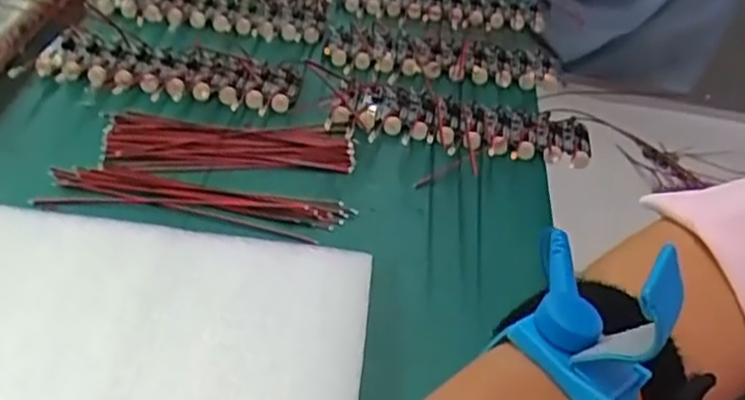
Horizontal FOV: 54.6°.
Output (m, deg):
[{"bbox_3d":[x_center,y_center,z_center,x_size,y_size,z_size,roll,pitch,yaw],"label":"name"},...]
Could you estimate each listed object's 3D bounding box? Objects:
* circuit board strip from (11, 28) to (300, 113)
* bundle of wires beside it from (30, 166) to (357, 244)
[{"bbox_3d":[-0.127,-0.081,0.444,0.158,0.012,0.069,7,40,5],"label":"circuit board strip"},{"bbox_3d":[-0.087,0.000,0.364,0.148,0.014,0.032,6,40,1],"label":"bundle of wires beside it"}]

